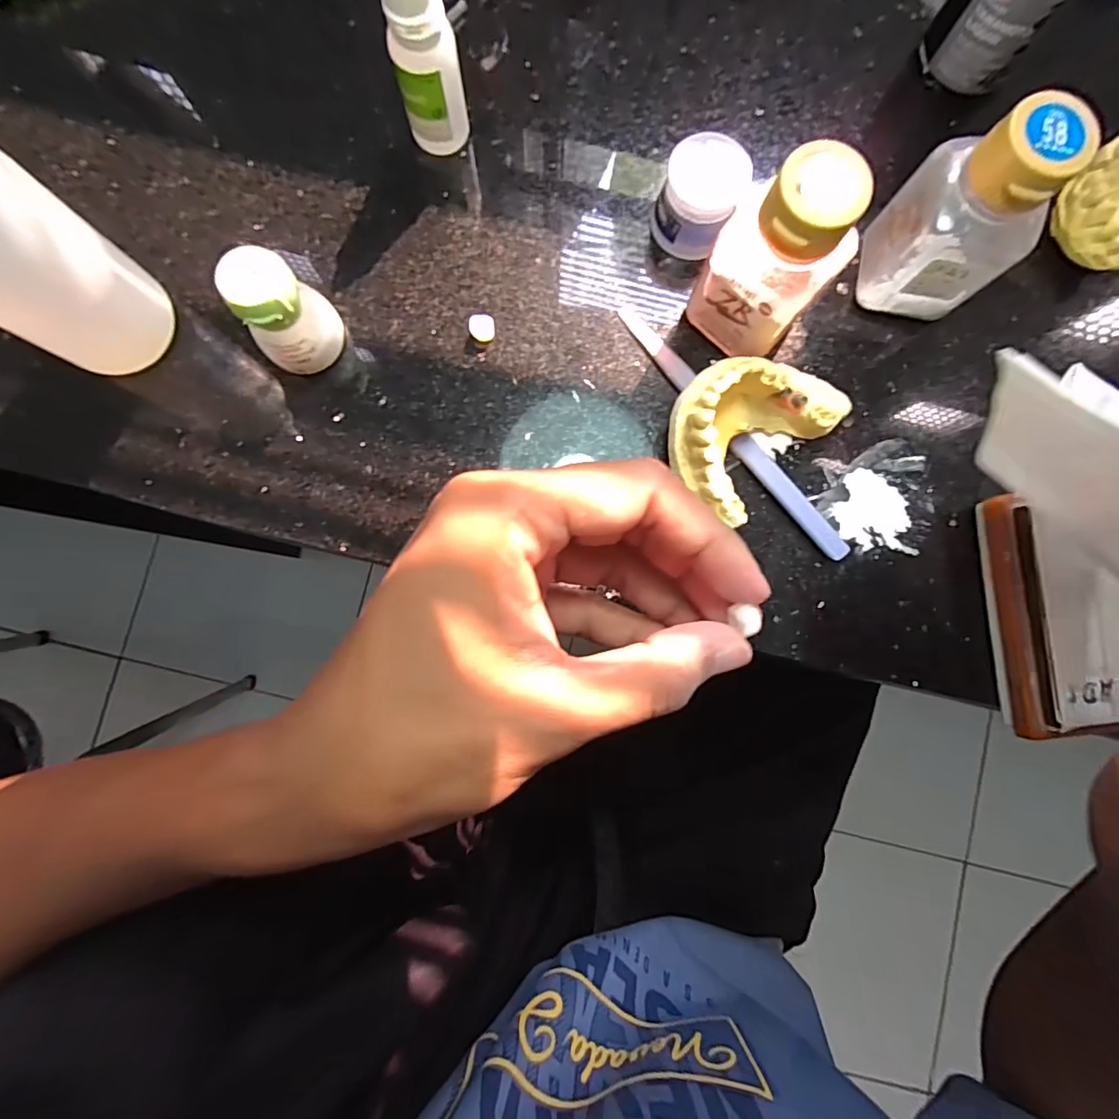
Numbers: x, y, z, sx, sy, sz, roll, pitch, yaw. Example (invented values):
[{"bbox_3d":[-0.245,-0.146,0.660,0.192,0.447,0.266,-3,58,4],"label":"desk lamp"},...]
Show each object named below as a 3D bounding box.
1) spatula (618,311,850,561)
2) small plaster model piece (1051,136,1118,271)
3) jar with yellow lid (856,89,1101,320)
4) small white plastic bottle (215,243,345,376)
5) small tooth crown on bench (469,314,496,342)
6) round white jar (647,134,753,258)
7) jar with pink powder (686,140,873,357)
[{"bbox_3d":[0.074,-0.055,0.220,0.011,0.005,0.138,-40,88,-3],"label":"spatula"},{"bbox_3d":[0.236,-0.155,0.222,0.033,0.023,0.055,26,87,1],"label":"small plaster model piece"},{"bbox_3d":[0.150,-0.126,0.194,0.041,0.071,0.041,1,87,0],"label":"jar with yellow lid"},{"bbox_3d":[-0.106,-0.095,0.200,0.030,0.046,0.025,-39,88,-3],"label":"small white plastic bottle"},{"bbox_3d":[-0.033,-0.100,0.221,0.010,0.007,0.009,-1,87,-1],"label":"small tooth crown on bench"},{"bbox_3d":[0.058,-0.150,0.215,0.030,0.032,0.031,0,87,0],"label":"round white jar"},{"bbox_3d":[0.078,-0.106,0.191,0.033,0.074,0.039,-44,88,-3],"label":"jar with pink powder"}]

